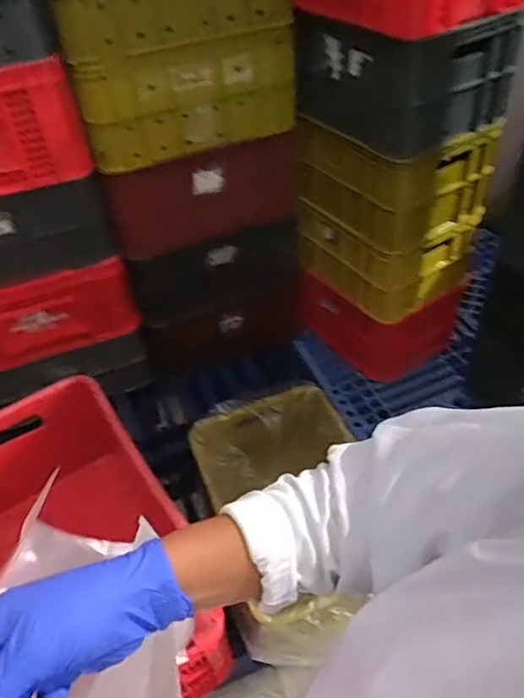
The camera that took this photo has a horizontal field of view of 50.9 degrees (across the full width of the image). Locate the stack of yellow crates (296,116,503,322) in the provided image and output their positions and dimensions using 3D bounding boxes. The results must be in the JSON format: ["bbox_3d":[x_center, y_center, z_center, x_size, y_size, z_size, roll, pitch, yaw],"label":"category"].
[{"bbox_3d":[0.337,-0.382,1.513,0.284,0.454,0.394,-34,52,-25],"label":"stack of yellow crates"}]

